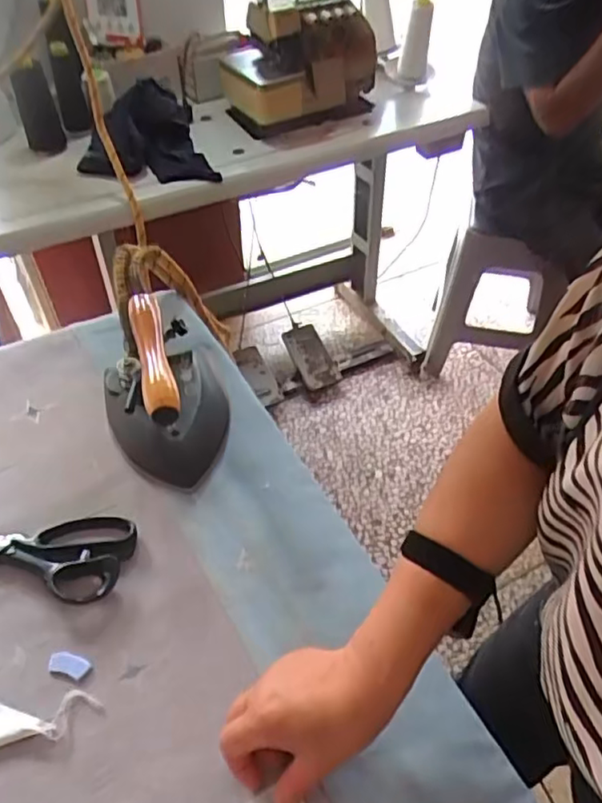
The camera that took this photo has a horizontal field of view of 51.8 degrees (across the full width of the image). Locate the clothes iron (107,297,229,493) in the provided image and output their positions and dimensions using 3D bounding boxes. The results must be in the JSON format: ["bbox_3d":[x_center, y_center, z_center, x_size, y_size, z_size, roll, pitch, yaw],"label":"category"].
[{"bbox_3d":[-0.149,-0.022,0.660,0.129,0.114,0.193,-15,50,-12],"label":"clothes iron"}]

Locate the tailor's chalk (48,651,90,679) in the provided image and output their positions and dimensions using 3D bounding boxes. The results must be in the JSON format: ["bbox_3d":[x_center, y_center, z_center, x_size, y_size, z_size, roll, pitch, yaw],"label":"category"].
[{"bbox_3d":[-0.196,0.222,0.525,0.036,0.005,0.018,11,50,10],"label":"tailor's chalk"}]

